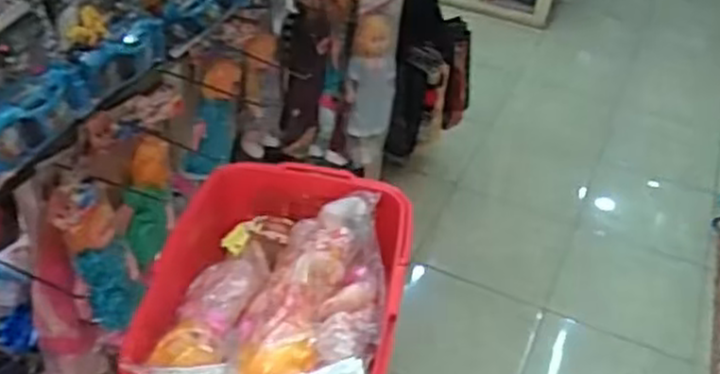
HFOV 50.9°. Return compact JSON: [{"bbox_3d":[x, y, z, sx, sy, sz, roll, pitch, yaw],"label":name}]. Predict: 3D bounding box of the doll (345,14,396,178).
[{"bbox_3d":[0.023,-0.233,1.930,0.118,0.393,0.113,8,38,0],"label":"doll"}]

